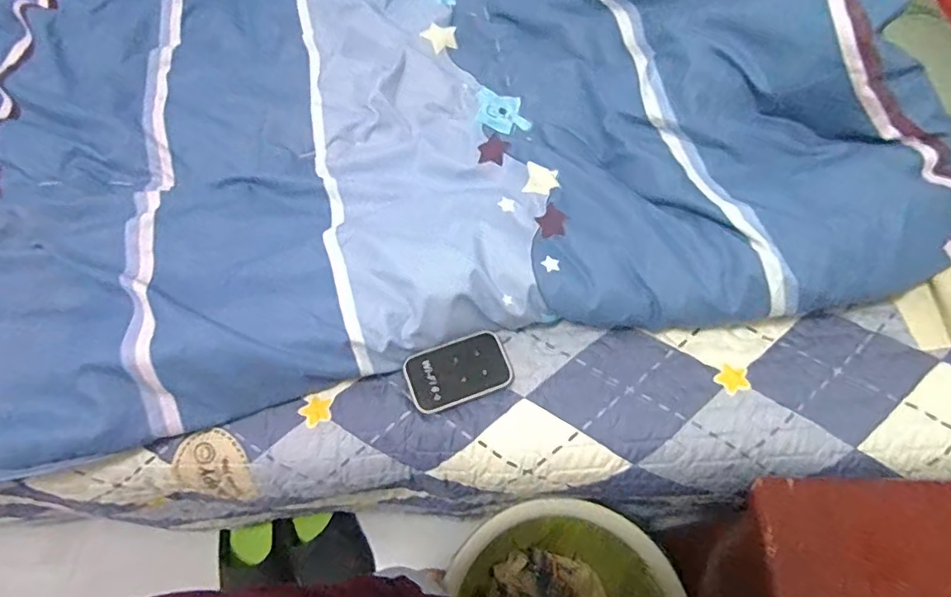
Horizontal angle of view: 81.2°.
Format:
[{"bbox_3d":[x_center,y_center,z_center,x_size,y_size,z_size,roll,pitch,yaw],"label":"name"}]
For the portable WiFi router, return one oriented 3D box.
[{"bbox_3d":[-0.017,0.071,0.536,0.099,0.015,0.057,-18,65,-9],"label":"portable WiFi router"}]

